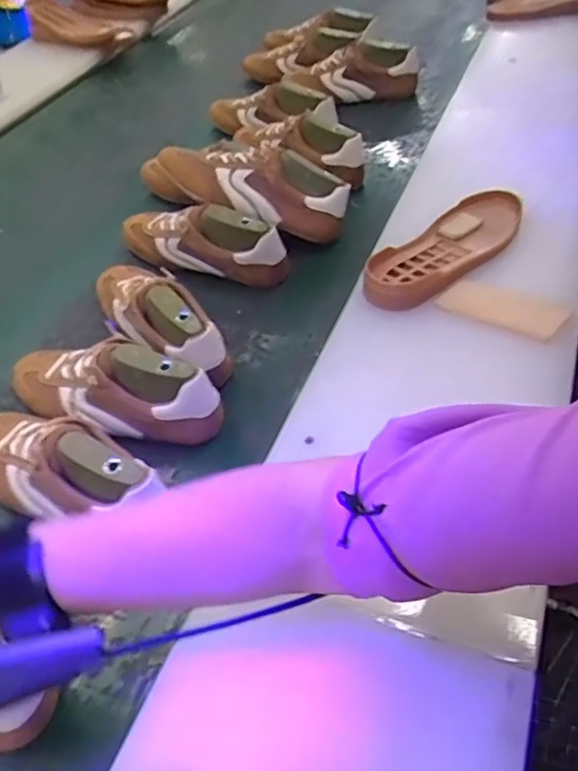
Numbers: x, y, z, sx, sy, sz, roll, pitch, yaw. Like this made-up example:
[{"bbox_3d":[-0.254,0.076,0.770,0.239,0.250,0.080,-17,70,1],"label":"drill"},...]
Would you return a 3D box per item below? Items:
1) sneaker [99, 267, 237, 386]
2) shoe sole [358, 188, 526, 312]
[{"bbox_3d":[-0.166,-0.092,0.742,0.079,0.087,0.262,-34,52,-24],"label":"sneaker"},{"bbox_3d":[0.186,-0.160,0.726,0.096,0.039,0.260,31,57,31],"label":"shoe sole"}]

